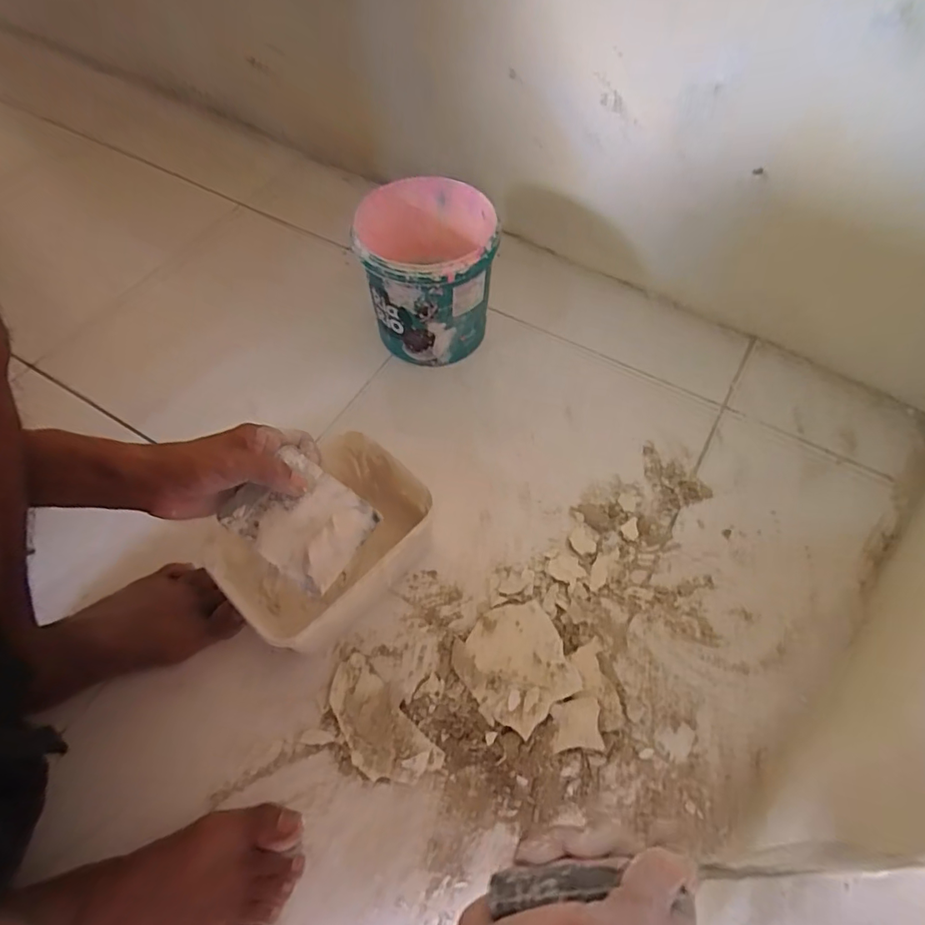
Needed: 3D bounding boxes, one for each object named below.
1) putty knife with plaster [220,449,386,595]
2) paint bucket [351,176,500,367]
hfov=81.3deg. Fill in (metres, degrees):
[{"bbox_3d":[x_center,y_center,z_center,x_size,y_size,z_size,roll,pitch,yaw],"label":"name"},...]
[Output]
[{"bbox_3d":[-0.126,0.044,0.423,0.097,0.019,0.079,31,65,18],"label":"putty knife with plaster"},{"bbox_3d":[-0.044,-0.227,0.704,0.162,0.207,0.175,-1,59,1],"label":"paint bucket"}]

